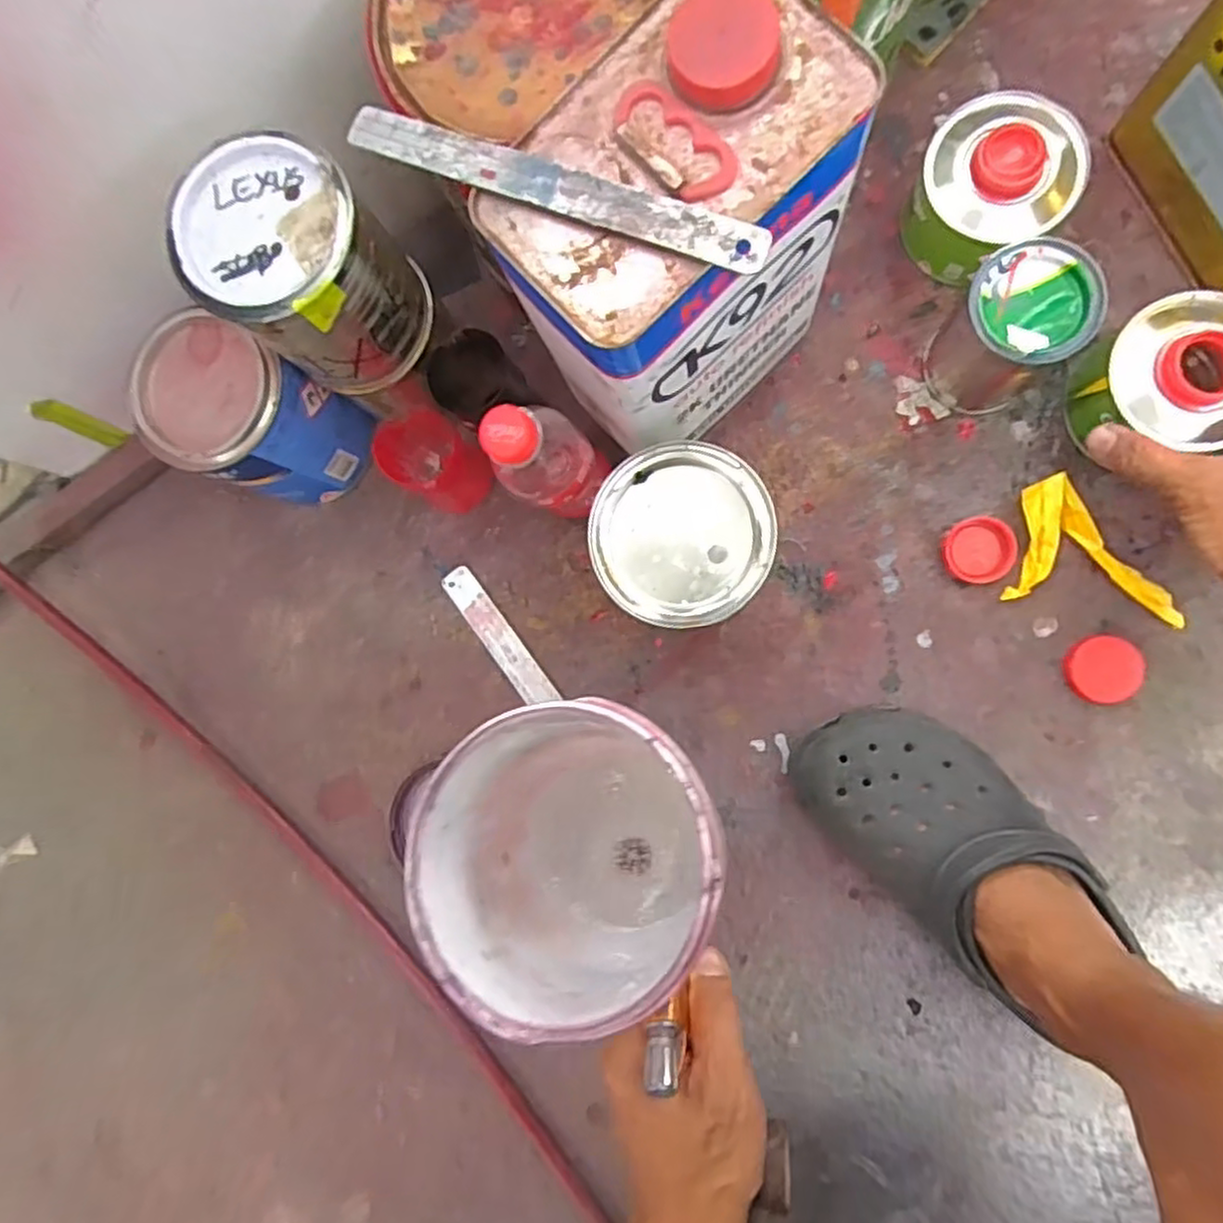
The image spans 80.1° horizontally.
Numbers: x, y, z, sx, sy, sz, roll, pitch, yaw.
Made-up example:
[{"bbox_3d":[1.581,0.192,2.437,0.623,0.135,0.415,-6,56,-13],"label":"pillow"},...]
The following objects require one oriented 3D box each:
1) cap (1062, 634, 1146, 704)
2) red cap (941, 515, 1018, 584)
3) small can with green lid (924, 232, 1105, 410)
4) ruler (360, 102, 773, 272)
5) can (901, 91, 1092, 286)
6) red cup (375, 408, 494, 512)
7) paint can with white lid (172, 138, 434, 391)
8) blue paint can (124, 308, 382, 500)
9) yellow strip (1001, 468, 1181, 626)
[{"bbox_3d":[0.339,0.040,0.502,0.046,0.013,0.046,0,88,10],"label":"cap"},{"bbox_3d":[0.260,-0.043,0.513,0.047,0.015,0.045,0,88,10],"label":"red cap"},{"bbox_3d":[0.259,-0.182,0.479,0.074,0.099,0.077,0,88,10],"label":"small can with green lid"},{"bbox_3d":[-0.026,-0.187,0.319,0.195,0.004,0.021,22,88,9],"label":"ruler"},{"bbox_3d":[0.258,-0.284,0.495,0.096,0.076,0.099,0,88,10],"label":"can"},{"bbox_3d":[-0.126,-0.111,0.527,0.057,0.095,0.056,45,96,8],"label":"red cup"},{"bbox_3d":[-0.172,-0.193,0.425,0.090,0.116,0.093,0,88,10],"label":"paint can with white lid"},{"bbox_3d":[-0.252,-0.136,0.531,0.097,0.139,0.095,0,88,10],"label":"blue paint can"},{"bbox_3d":[0.336,-0.042,0.497,0.113,0.024,0.084,9,90,10],"label":"yellow strip"}]

